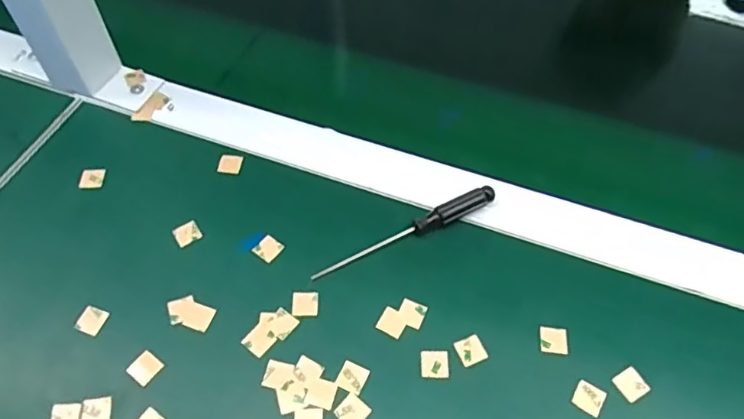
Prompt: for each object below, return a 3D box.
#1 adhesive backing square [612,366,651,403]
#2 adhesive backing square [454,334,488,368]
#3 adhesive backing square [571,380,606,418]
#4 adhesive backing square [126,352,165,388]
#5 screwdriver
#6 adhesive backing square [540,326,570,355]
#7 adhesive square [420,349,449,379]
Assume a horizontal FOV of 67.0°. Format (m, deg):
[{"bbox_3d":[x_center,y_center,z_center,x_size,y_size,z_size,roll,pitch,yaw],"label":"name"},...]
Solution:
[{"bbox_3d":[0.147,0.099,0.319,0.016,0.004,0.016,-28,62,-13],"label":"adhesive backing square"},{"bbox_3d":[0.058,0.082,0.329,0.016,0.004,0.016,-18,60,-14],"label":"adhesive backing square"},{"bbox_3d":[0.121,0.105,0.315,0.015,0.004,0.016,27,63,20],"label":"adhesive backing square"},{"bbox_3d":[-0.130,0.090,0.321,0.015,0.004,0.016,32,60,19],"label":"adhesive backing square"},{"bbox_3d":[0.023,0.016,0.365,0.130,0.014,0.014,-24,59,-17],"label":"screwdriver"},{"bbox_3d":[0.108,0.077,0.333,0.016,0.004,0.017,6,60,2],"label":"adhesive backing square"},{"bbox_3d":[0.037,0.089,0.324,0.016,0.004,0.016,3,57,-4],"label":"adhesive square"}]

